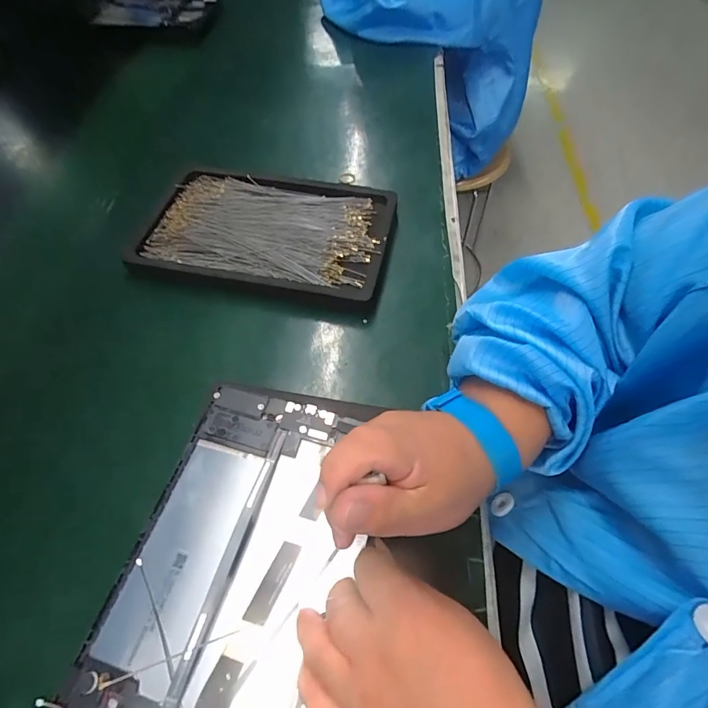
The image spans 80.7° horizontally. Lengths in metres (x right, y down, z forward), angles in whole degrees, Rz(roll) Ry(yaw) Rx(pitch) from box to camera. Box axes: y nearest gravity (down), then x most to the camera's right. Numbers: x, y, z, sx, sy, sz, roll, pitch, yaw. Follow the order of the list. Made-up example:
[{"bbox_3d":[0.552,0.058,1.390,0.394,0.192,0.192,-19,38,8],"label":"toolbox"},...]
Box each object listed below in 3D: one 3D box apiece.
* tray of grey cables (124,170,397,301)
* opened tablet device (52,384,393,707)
[{"bbox_3d":[-0.088,-0.124,0.428,0.244,0.034,0.149,9,58,7],"label":"tray of grey cables"},{"bbox_3d":[-0.058,0.134,0.247,0.156,0.012,0.247,11,59,10],"label":"opened tablet device"}]

